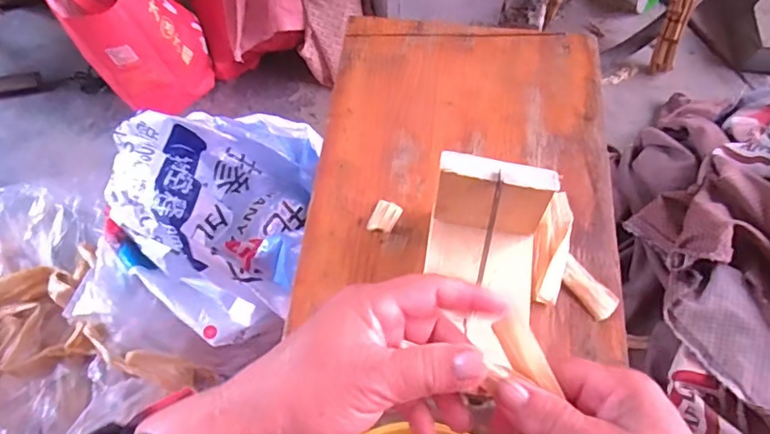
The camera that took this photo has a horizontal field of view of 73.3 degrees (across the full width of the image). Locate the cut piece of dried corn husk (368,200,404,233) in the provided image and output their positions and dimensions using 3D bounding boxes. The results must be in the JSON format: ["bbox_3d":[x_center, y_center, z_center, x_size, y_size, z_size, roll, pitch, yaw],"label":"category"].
[{"bbox_3d":[0.000,0.000,0.405,0.019,0.006,0.028,24,67,13],"label":"cut piece of dried corn husk"}]

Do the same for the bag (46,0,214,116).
[{"bbox_3d":[-0.451,-0.361,0.915,0.180,0.268,0.312,-29,66,-12],"label":"bag"}]

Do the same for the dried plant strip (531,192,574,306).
[{"bbox_3d":[0.125,0.021,0.388,0.024,0.007,0.091,13,65,8],"label":"dried plant strip"}]

